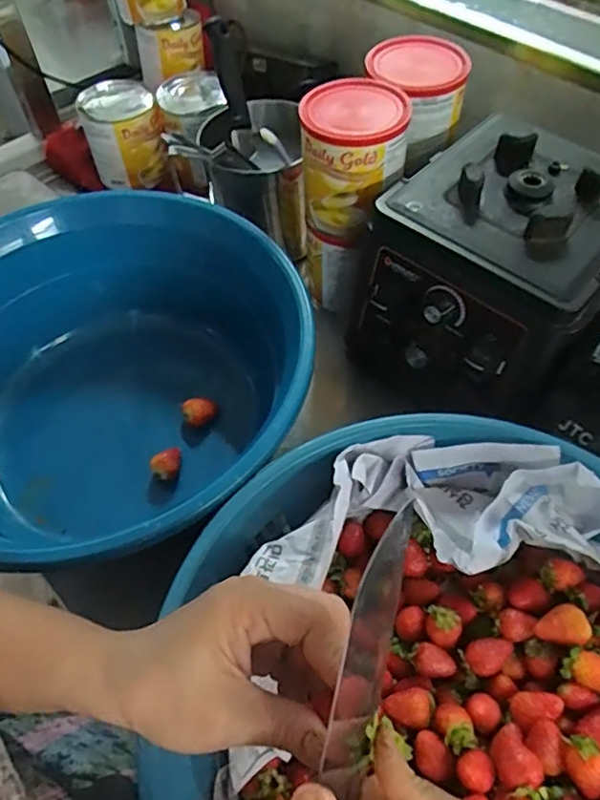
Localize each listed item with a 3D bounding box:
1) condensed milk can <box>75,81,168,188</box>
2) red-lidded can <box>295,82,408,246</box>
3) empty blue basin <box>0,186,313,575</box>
[{"bbox_3d":[-0.235,-0.353,0.788,0.102,0.100,0.103,-18,57,-9],"label":"condensed milk can"},{"bbox_3d":[0.051,-0.224,0.566,0.093,0.119,0.098,-1,56,2],"label":"red-lidded can"},{"bbox_3d":[-0.182,-0.011,0.553,0.377,0.158,0.361,-1,56,2],"label":"empty blue basin"}]

